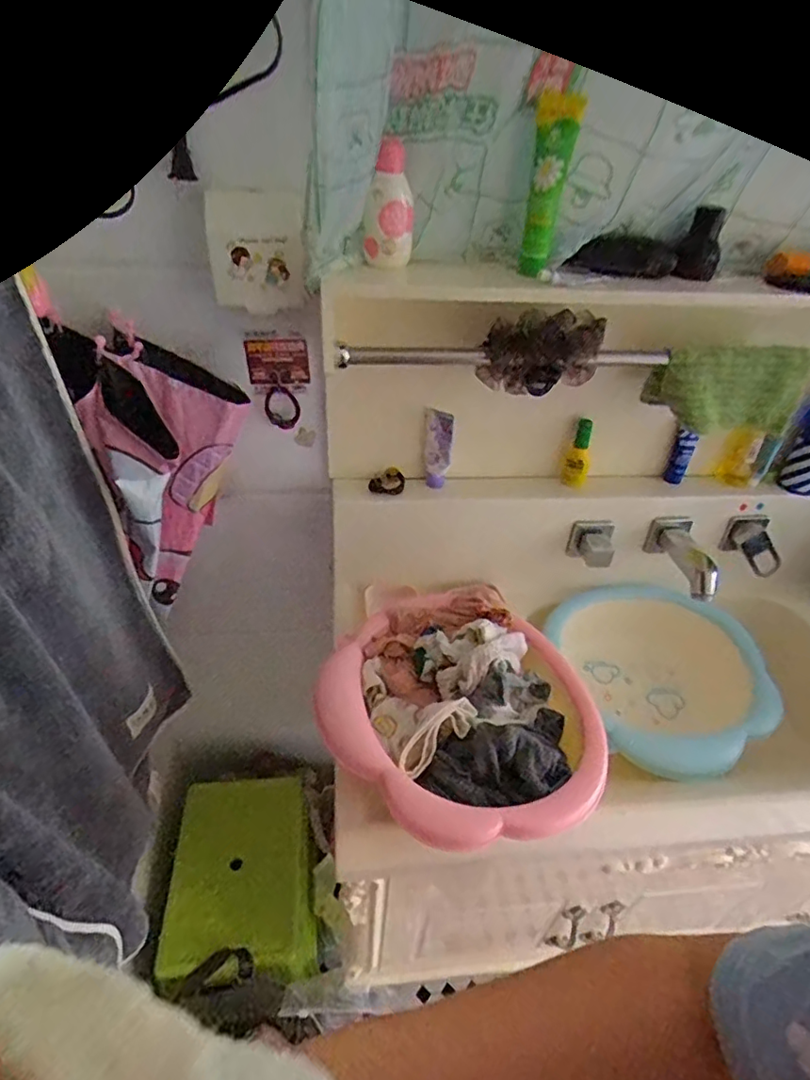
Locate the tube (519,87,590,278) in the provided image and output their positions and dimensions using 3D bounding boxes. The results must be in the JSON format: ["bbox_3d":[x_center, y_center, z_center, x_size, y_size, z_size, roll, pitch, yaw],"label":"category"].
[{"bbox_3d":[0.139,-0.344,0.557,0.038,0.150,0.028,10,40,7],"label":"tube"}]

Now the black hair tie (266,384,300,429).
[{"bbox_3d":[-0.157,-0.169,0.728,0.045,0.060,0.004,6,40,2],"label":"black hair tie"}]

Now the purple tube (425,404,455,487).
[{"bbox_3d":[0.044,-0.121,0.769,0.035,0.125,0.020,10,40,7],"label":"purple tube"}]

